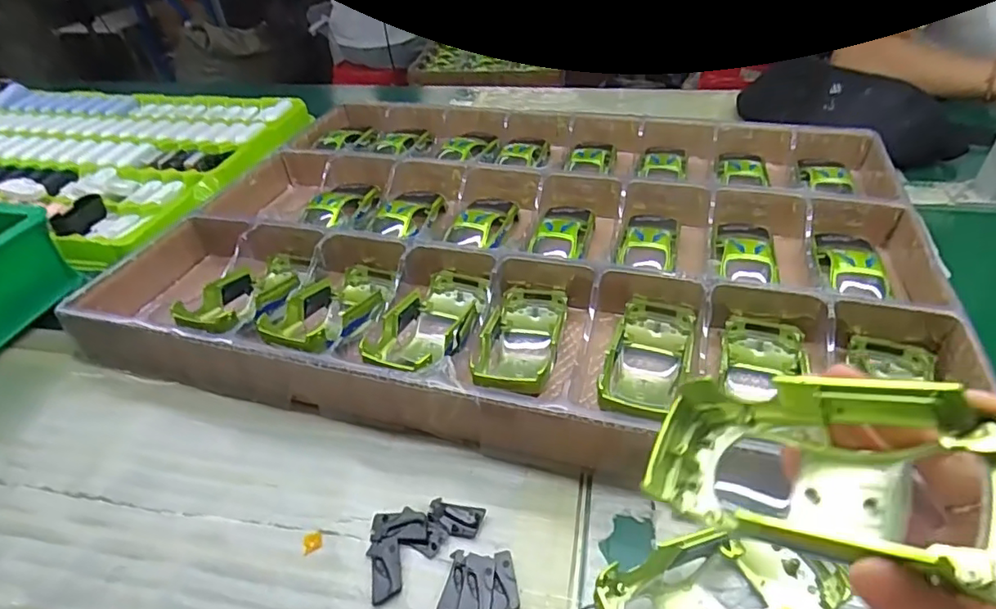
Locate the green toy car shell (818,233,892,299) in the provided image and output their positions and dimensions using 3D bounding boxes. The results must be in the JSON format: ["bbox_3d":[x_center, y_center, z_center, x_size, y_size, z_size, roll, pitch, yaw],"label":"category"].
[{"bbox_3d":[0.289,-0.041,0.453,0.044,0.021,0.093,9,42,16],"label":"green toy car shell"}]

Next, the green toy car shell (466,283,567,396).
[{"bbox_3d":[0.018,0.029,0.410,0.053,0.038,0.129,5,22,12],"label":"green toy car shell"}]

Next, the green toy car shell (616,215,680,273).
[{"bbox_3d":[0.136,-0.062,0.493,0.048,0.021,0.083,10,42,17],"label":"green toy car shell"}]

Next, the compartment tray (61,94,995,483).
[{"bbox_3d":[0.023,-0.074,0.514,0.643,0.045,0.456,9,44,16],"label":"compartment tray"}]

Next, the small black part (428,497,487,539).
[{"bbox_3d":[-0.025,0.126,0.330,0.032,0.004,0.018,8,41,14],"label":"small black part"}]

